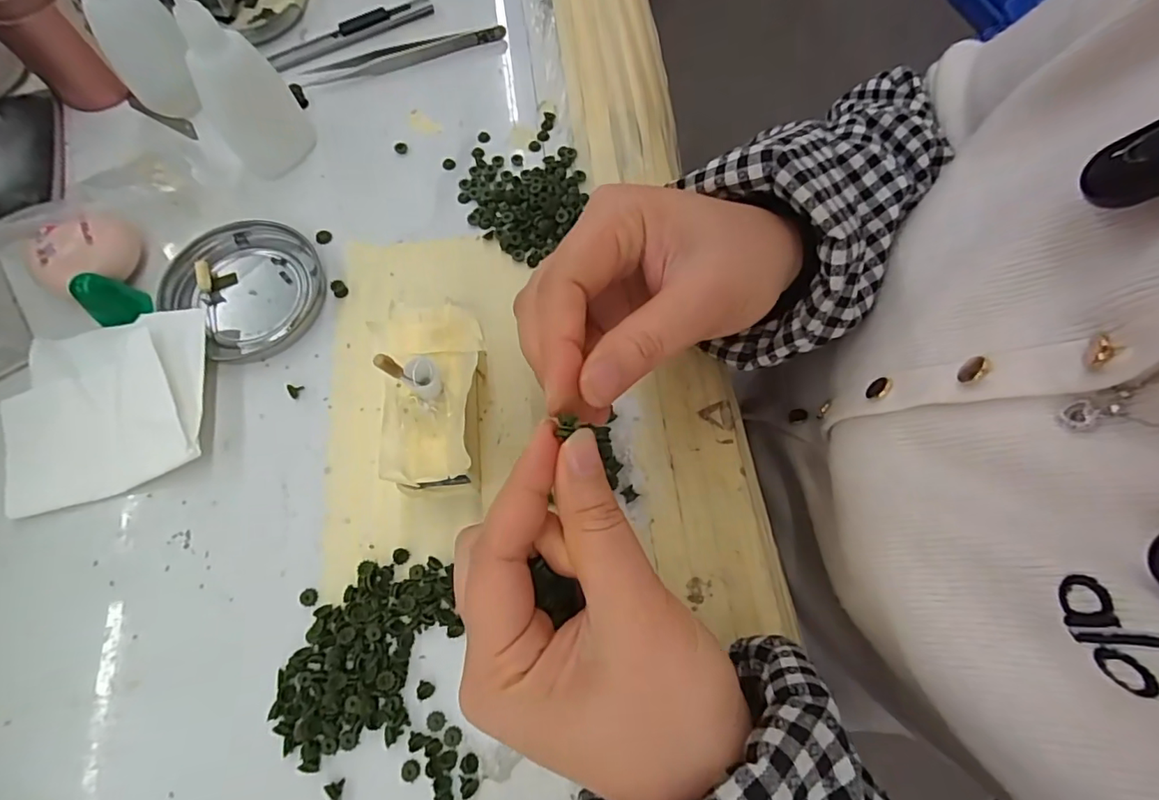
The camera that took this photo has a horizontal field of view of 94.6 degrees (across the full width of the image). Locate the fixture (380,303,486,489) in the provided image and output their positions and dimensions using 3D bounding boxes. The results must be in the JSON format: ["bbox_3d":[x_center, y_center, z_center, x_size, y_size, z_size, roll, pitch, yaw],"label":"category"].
[{"bbox_3d":[-0.064,0.000,0.237,0.044,0.047,0.084,-2,70,-3],"label":"fixture"}]

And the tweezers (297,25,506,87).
[{"bbox_3d":[-0.109,-0.216,0.334,0.127,0.010,0.015,-14,71,-7],"label":"tweezers"}]

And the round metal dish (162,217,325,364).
[{"bbox_3d":[-0.172,-0.060,0.277,0.077,0.008,0.072,1,70,-2],"label":"round metal dish"}]

